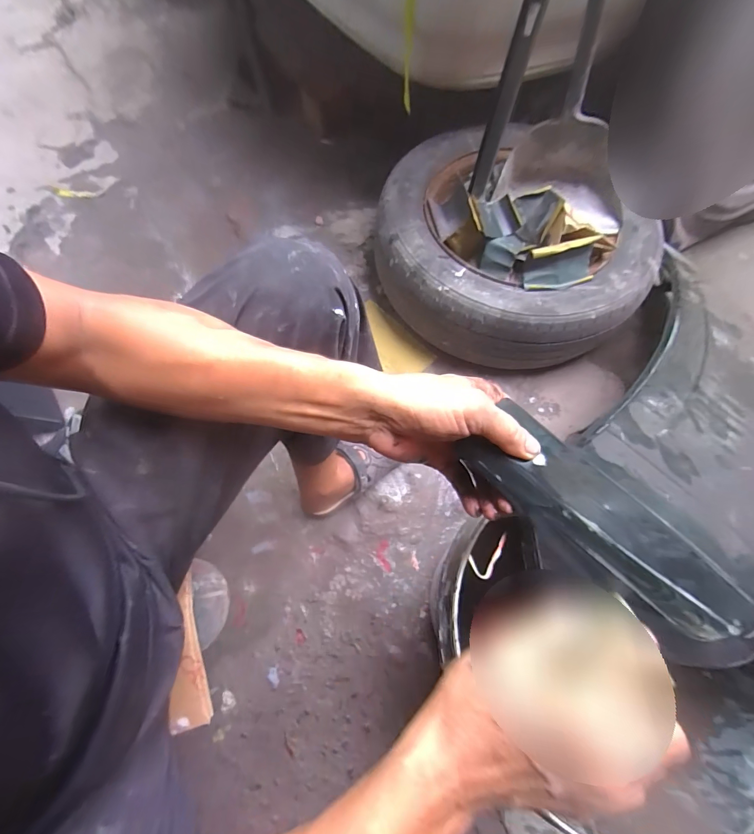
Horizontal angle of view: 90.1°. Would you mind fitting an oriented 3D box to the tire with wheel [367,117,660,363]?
[{"bbox_3d":[0.280,-0.385,0.773,0.527,0.162,0.473,24,72,11],"label":"tire with wheel"}]

